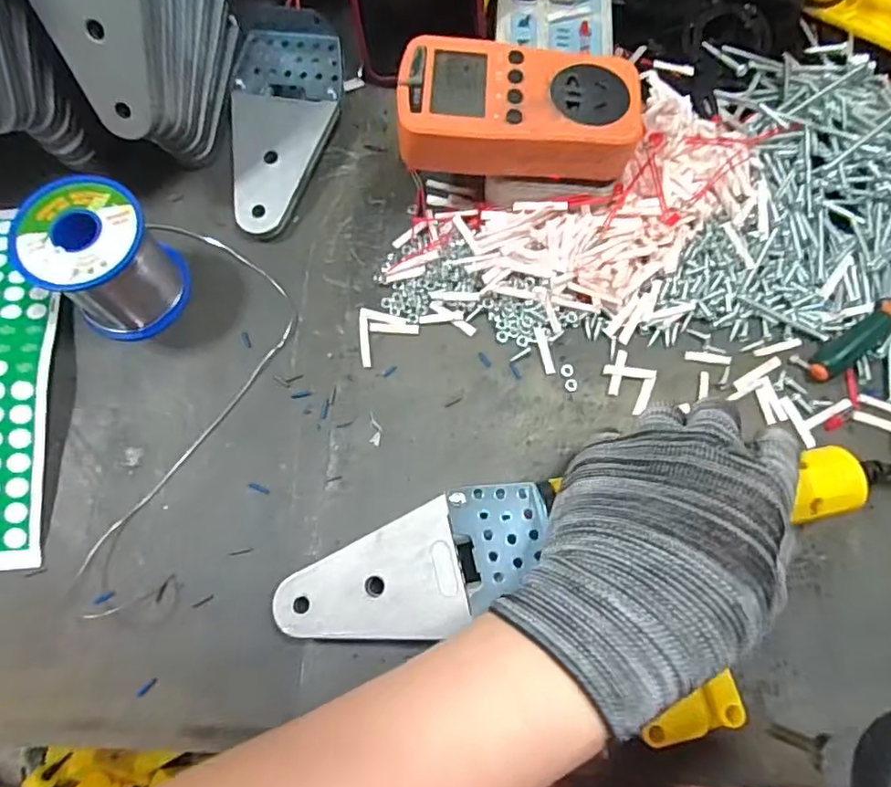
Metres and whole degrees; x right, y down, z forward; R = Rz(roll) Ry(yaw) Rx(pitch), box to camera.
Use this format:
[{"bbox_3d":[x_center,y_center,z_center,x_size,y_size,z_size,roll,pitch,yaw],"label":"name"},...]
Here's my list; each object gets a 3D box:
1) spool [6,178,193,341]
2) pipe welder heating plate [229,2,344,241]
[{"bbox_3d":[-0.187,-0.074,0.324,0.062,0.059,0.065,-11,72,-3],"label":"spool"},{"bbox_3d":[-0.101,-0.169,0.366,0.069,0.031,0.139,1,71,0],"label":"pipe welder heating plate"}]

